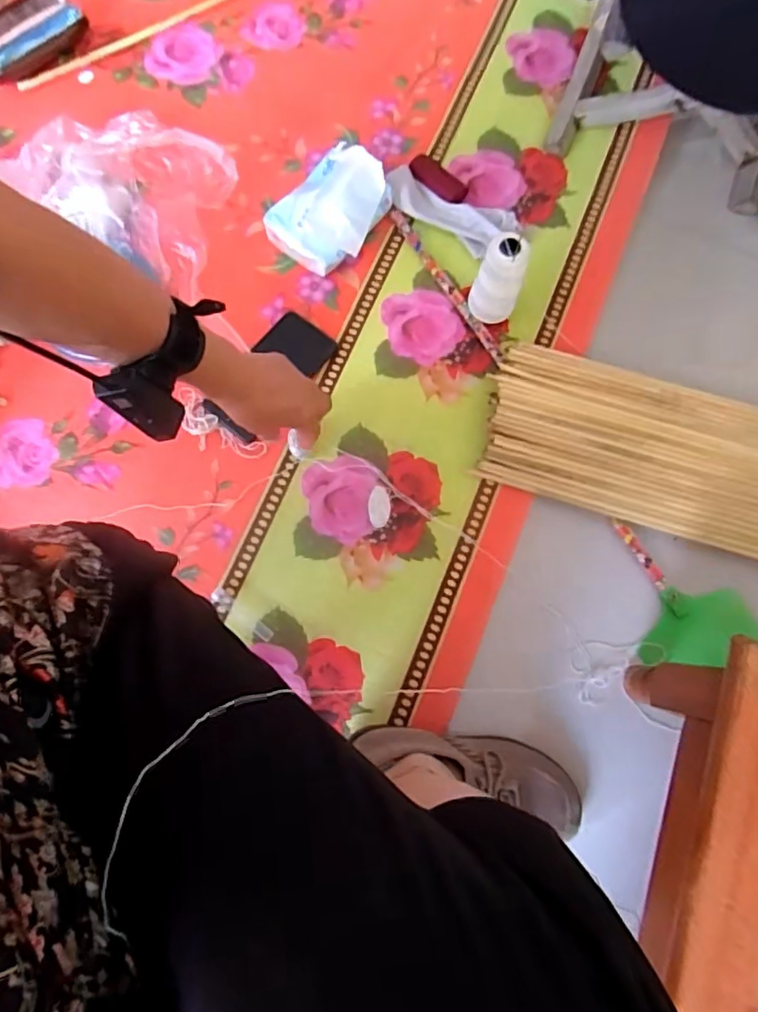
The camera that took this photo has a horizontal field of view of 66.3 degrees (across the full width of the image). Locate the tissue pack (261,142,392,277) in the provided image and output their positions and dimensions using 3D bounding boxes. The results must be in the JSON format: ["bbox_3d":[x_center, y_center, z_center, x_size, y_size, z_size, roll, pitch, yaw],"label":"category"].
[{"bbox_3d":[-0.057,-0.372,0.736,0.110,0.055,0.156,43,79,10],"label":"tissue pack"}]

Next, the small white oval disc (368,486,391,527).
[{"bbox_3d":[0.000,0.001,0.658,0.026,0.017,0.045,-2,76,-1],"label":"small white oval disc"}]

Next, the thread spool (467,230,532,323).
[{"bbox_3d":[0.137,-0.260,0.675,0.053,0.118,0.043,13,76,3],"label":"thread spool"}]

